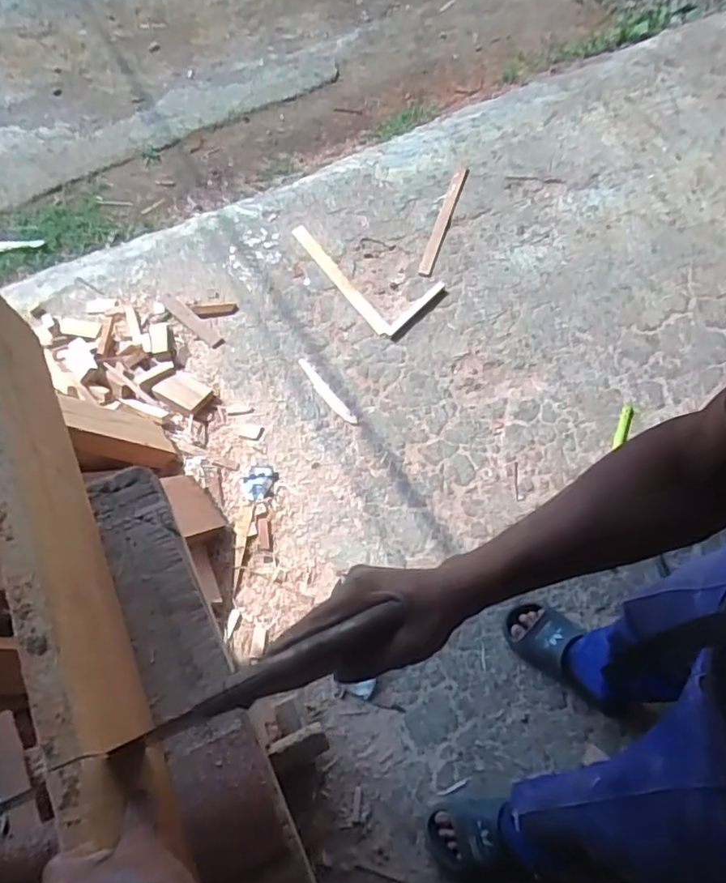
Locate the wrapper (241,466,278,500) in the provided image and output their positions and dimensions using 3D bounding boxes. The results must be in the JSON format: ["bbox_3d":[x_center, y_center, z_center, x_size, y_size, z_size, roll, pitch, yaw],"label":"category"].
[{"bbox_3d":[-0.248,0.099,1.444,0.076,0.018,0.091,13,63,8],"label":"wrapper"}]

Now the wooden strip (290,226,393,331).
[{"bbox_3d":[-0.068,-0.472,1.734,0.039,0.027,0.454,-33,66,-15],"label":"wooden strip"}]

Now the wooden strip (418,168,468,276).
[{"bbox_3d":[0.244,-0.673,1.822,0.040,0.020,0.438,16,64,10],"label":"wooden strip"}]

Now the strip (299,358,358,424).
[{"bbox_3d":[-0.096,-0.132,1.573,0.036,0.017,0.229,-33,66,-15],"label":"strip"}]

